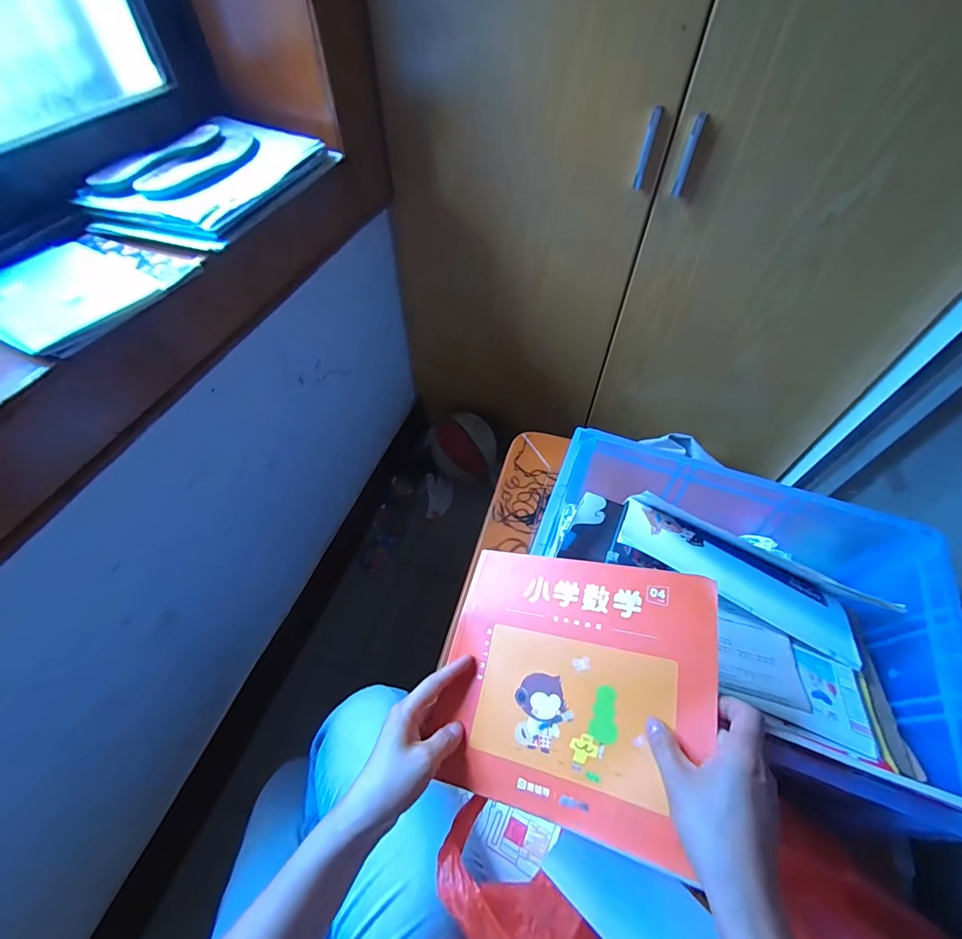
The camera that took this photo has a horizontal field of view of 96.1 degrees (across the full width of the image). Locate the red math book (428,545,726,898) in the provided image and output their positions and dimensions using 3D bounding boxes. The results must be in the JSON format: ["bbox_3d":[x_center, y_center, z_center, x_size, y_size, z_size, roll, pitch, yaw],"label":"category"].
[{"bbox_3d":[0.080,0.191,0.398,0.234,0.013,0.219,4,64,26],"label":"red math book"}]

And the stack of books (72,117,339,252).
[{"bbox_3d":[-0.392,-0.432,0.633,0.226,0.041,0.324,15,56,11],"label":"stack of books"}]

